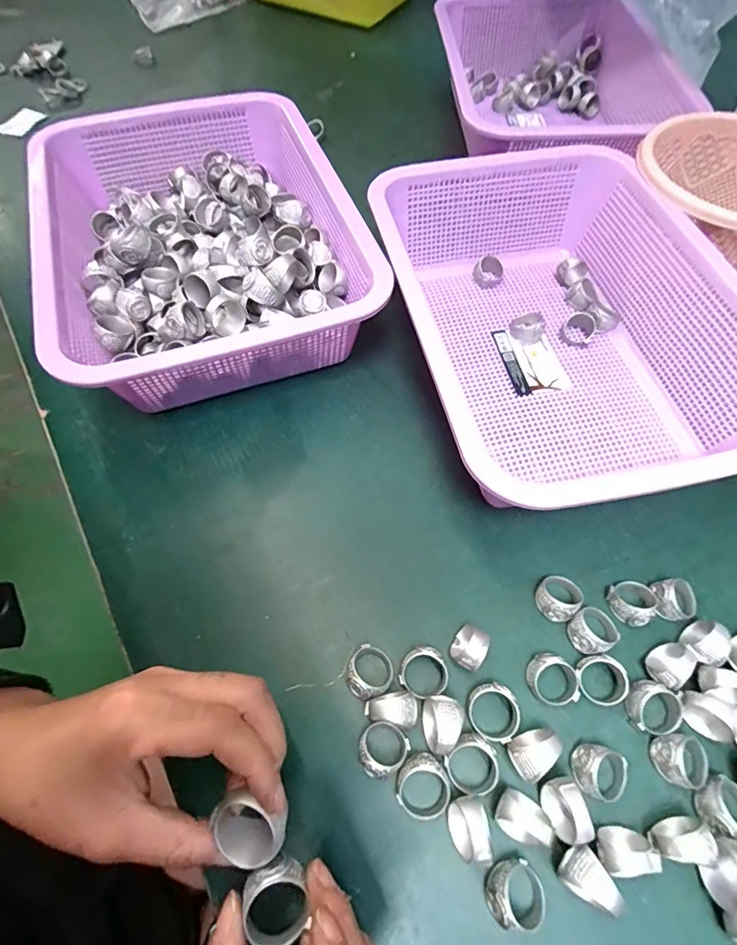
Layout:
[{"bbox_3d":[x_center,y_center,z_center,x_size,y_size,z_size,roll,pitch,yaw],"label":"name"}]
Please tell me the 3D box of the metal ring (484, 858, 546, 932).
[{"bbox_3d":[0.068,0.193,0.212,0.027,0.016,0.024,10,63,6],"label":"metal ring"}]

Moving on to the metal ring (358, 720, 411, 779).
[{"bbox_3d":[0.007,0.144,0.240,0.024,0.015,0.026,0,62,1],"label":"metal ring"}]

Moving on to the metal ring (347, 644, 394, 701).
[{"bbox_3d":[0.000,0.112,0.258,0.027,0.015,0.026,0,62,1],"label":"metal ring"}]

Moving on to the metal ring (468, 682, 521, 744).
[{"bbox_3d":[0.067,0.129,0.249,0.025,0.015,0.028,-3,62,-1],"label":"metal ring"}]

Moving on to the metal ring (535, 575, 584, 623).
[{"bbox_3d":[0.115,0.076,0.279,0.026,0.015,0.025,0,62,1],"label":"metal ring"}]

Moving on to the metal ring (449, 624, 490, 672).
[{"bbox_3d":[0.058,0.100,0.262,0.020,0.022,0.023,31,67,16],"label":"metal ring"}]

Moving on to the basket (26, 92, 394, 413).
[{"bbox_3d":[-0.128,-0.182,0.378,0.223,0.086,0.296,-19,64,-9],"label":"basket"}]

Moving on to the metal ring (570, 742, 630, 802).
[{"bbox_3d":[0.118,0.153,0.237,0.026,0.015,0.025,45,72,-7],"label":"metal ring"}]

